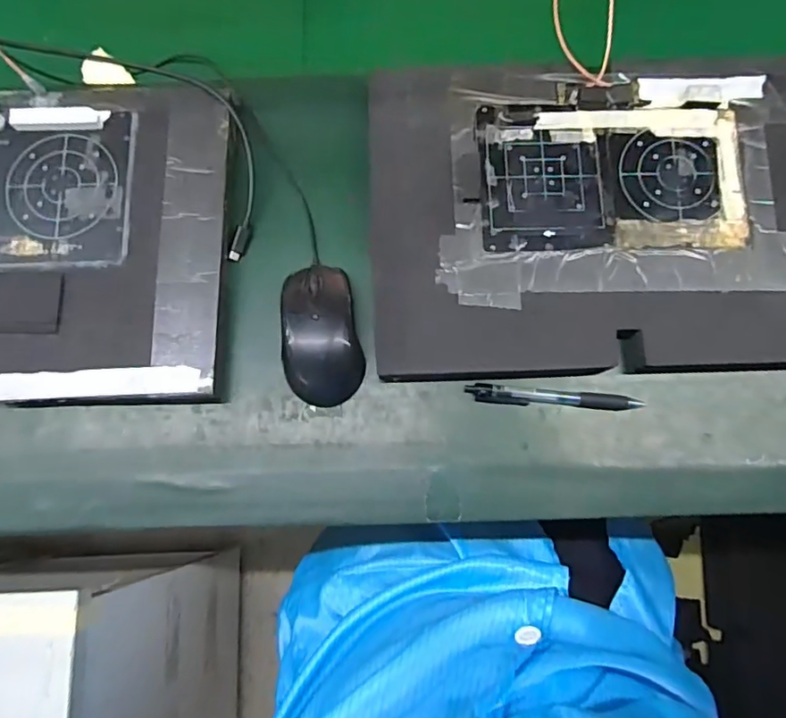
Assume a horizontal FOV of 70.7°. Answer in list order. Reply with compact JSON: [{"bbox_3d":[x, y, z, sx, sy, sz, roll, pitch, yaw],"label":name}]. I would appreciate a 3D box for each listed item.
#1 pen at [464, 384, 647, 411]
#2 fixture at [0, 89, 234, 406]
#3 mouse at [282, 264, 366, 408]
[{"bbox_3d":[0.128,0.032,0.441,0.136,0.009,0.014,4,77,1],"label":"pen"},{"bbox_3d":[-0.327,-0.093,0.451,0.371,0.048,0.260,-1,77,0],"label":"fixture"},{"bbox_3d":[-0.056,-0.020,0.436,0.064,0.035,0.109,-10,77,-2],"label":"mouse"}]

